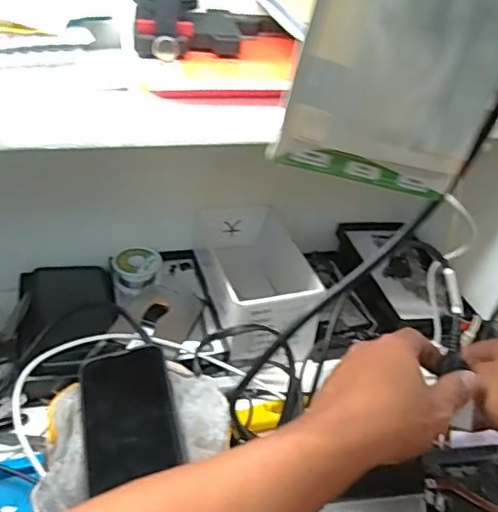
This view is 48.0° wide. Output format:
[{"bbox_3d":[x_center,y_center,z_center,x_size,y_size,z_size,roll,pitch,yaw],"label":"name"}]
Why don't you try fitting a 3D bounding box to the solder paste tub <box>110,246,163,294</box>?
[{"bbox_3d":[-0.127,0.015,0.642,0.053,0.030,0.045,-10,37,-23],"label":"solder paste tub"}]

